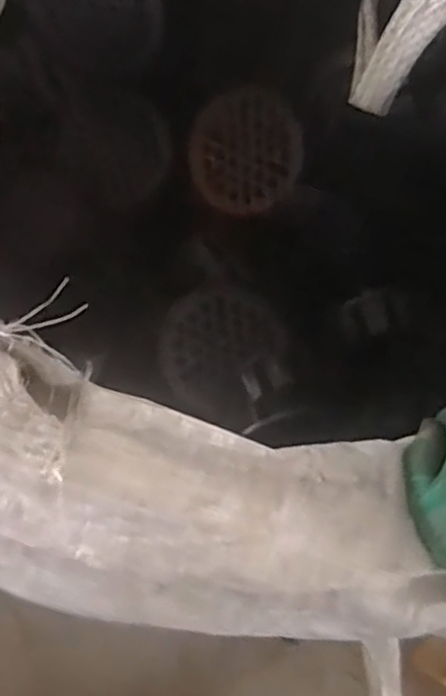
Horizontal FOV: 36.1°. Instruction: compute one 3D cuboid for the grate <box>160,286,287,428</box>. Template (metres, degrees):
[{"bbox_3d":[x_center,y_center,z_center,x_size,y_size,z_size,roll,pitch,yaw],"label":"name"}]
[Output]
[{"bbox_3d":[-0.006,0.000,0.714,0.120,0.023,0.136,32,73,9],"label":"grate"}]

